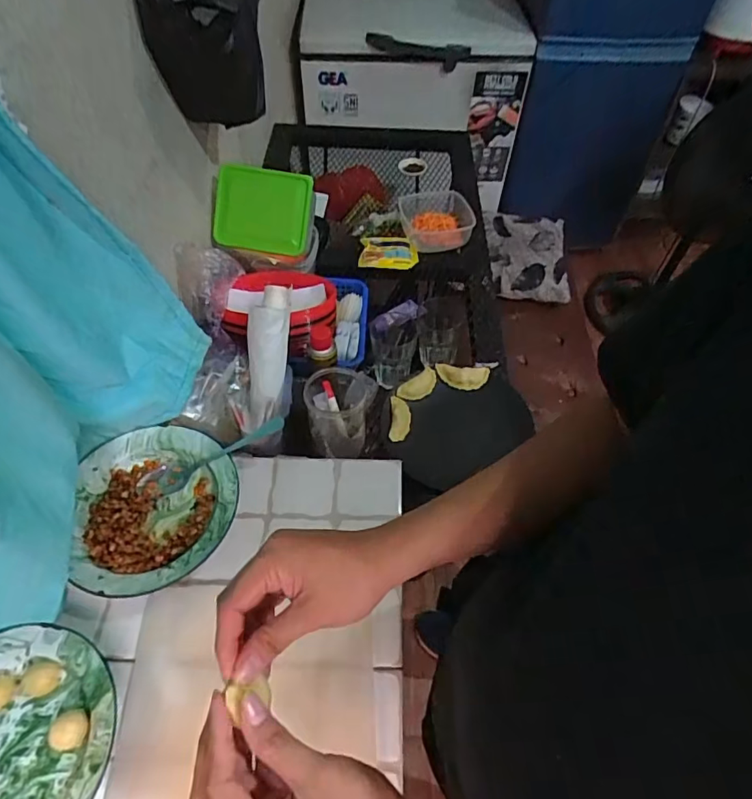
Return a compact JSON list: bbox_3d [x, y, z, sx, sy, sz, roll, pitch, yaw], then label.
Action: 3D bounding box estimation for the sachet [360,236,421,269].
[{"bbox_3d":[0.029,-0.336,1.167,0.128,0.021,0.088,0,54,-1],"label":"sachet"}]

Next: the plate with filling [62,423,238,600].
[{"bbox_3d":[-0.267,0.127,0.621,0.190,0.027,0.206,1,54,-1],"label":"plate with filling"}]

